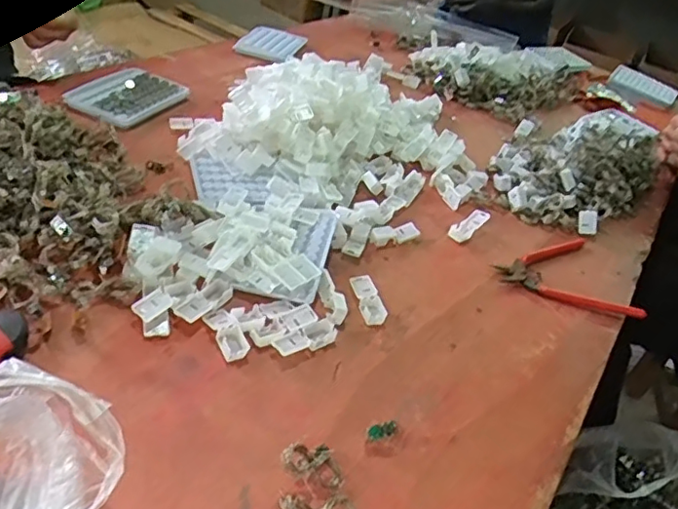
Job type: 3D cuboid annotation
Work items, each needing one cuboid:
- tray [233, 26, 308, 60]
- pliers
[{"bbox_3d":[-0.117,-0.356,0.973,0.099,0.014,0.131,18,38,4],"label":"tray"},{"bbox_3d":[0.230,0.017,0.604,0.135,0.007,0.136,3,40,-15],"label":"pliers"}]

